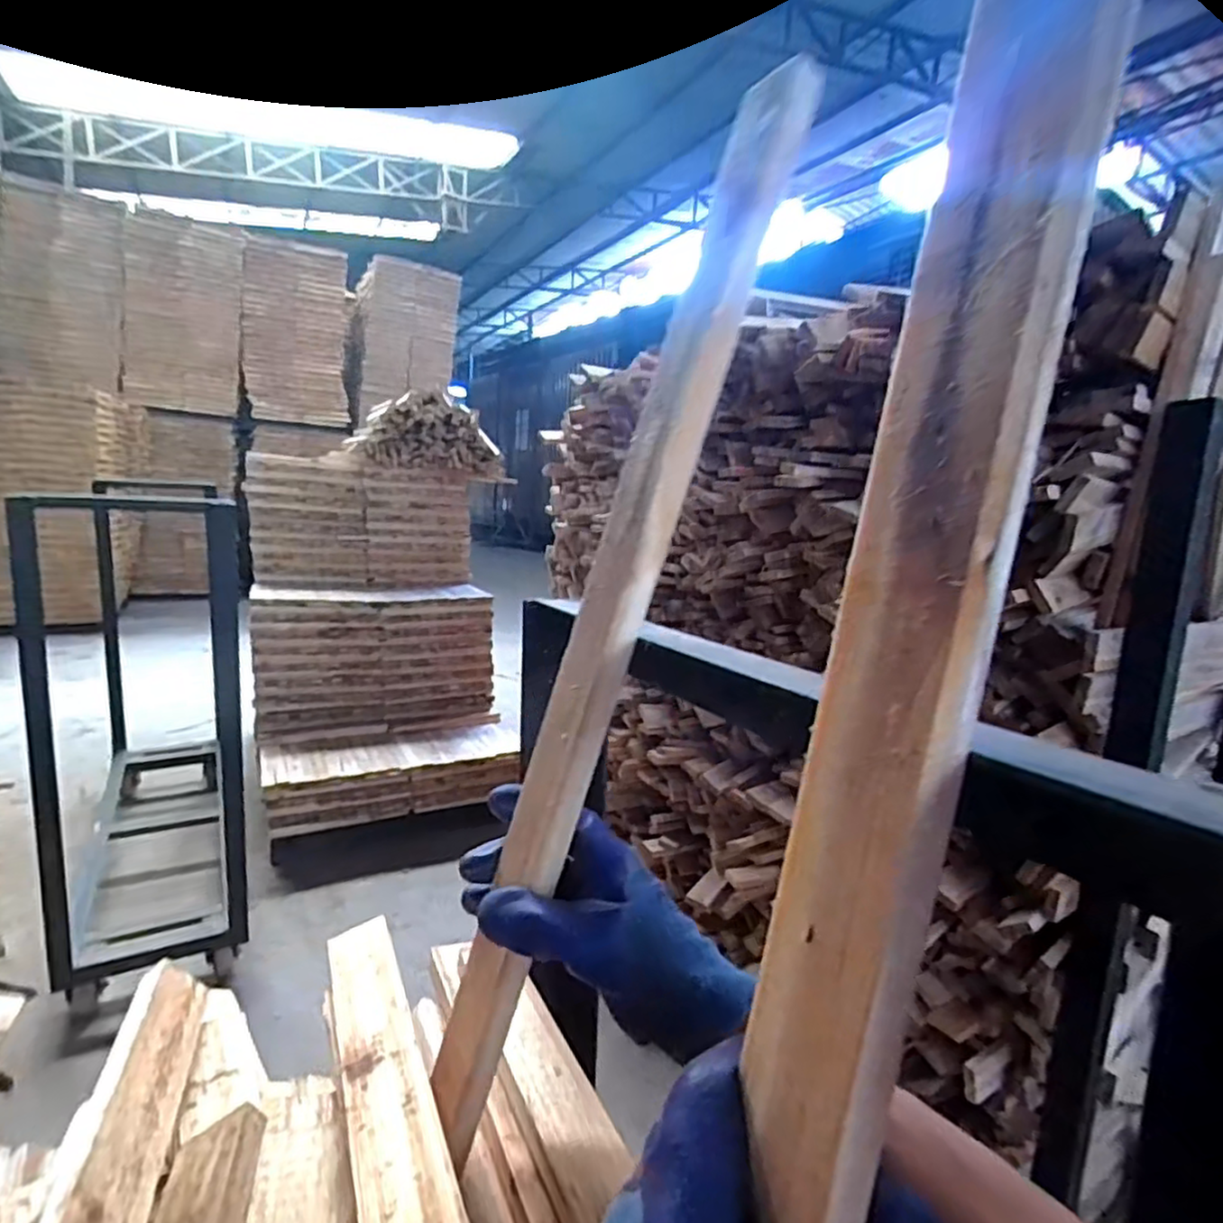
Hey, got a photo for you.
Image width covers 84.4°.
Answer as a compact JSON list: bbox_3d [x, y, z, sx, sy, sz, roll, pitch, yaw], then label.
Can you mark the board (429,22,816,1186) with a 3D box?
[{"bbox_3d":[-0.002,0.007,0.351,0.020,0.556,0.049,16,5,-24],"label":"board"}]

